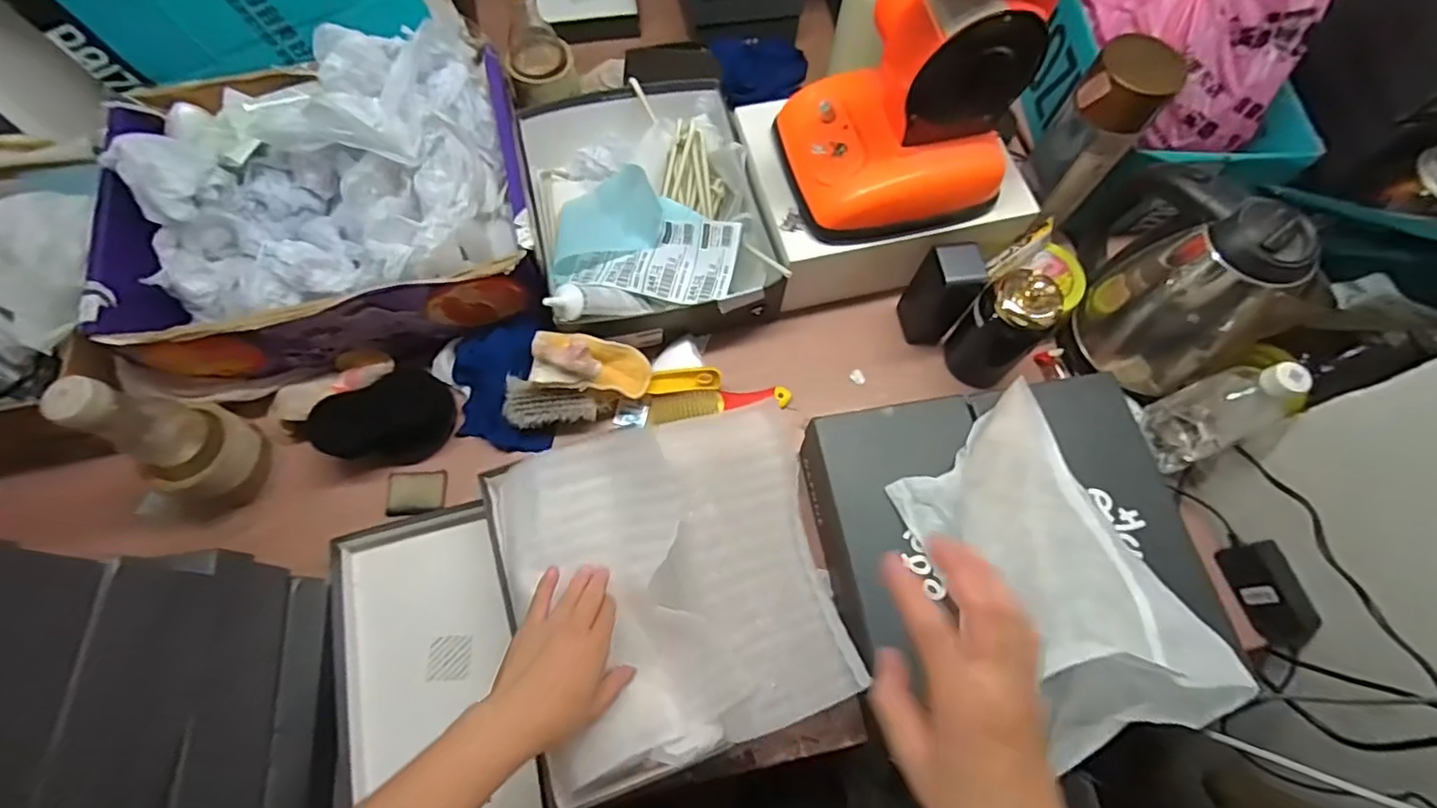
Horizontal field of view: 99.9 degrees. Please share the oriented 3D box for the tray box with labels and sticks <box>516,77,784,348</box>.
[{"bbox_3d":[-0.088,-0.238,0.726,0.250,0.100,0.342,-14,70,-7],"label":"tray box with labels and sticks"}]

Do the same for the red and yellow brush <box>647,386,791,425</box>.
[{"bbox_3d":[0.002,0.001,0.689,0.160,0.036,0.025,-6,69,-4],"label":"red and yellow brush"}]

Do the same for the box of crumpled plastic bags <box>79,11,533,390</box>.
[{"bbox_3d":[-0.411,-0.223,0.635,0.400,0.190,0.310,-14,70,-7],"label":"box of crumpled plastic bags"}]

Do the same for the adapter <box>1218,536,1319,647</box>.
[{"bbox_3d":[0.556,0.189,0.609,0.030,0.048,0.106,-18,70,-9],"label":"adapter"}]

